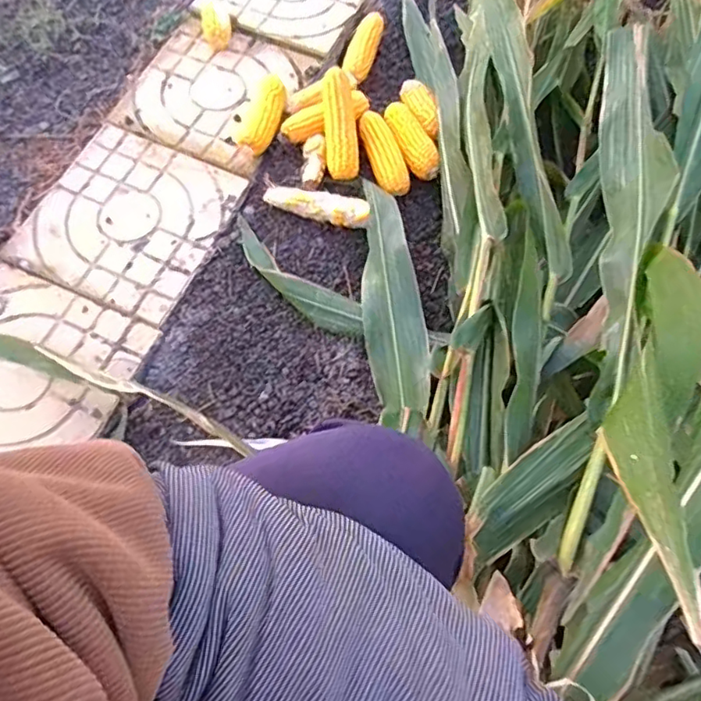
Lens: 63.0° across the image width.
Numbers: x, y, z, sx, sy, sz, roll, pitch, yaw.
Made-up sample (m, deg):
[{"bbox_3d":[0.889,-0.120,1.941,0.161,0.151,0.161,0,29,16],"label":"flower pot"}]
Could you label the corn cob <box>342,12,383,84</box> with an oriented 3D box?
[{"bbox_3d":[0.023,-0.537,1.028,0.049,0.041,0.159,16,70,5],"label":"corn cob"}]

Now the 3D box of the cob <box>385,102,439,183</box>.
[{"bbox_3d":[0.099,-0.343,0.943,0.054,0.037,0.146,-23,71,-10],"label":"cob"}]

